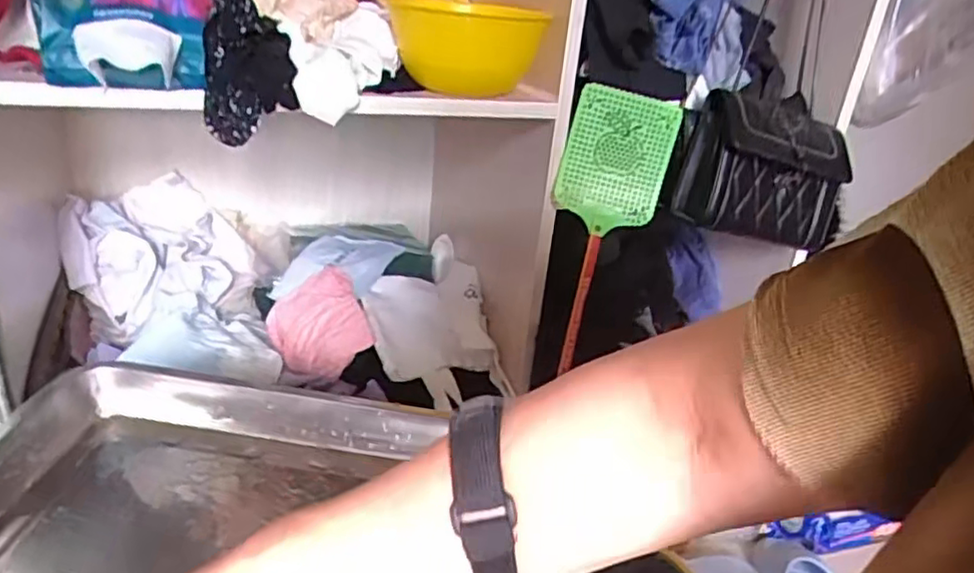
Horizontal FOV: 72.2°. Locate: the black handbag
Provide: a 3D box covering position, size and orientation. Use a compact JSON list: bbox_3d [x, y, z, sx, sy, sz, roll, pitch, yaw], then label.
[{"bbox_3d":[0.348,-0.149,0.856,0.217,0.155,0.115,-4,26,-20],"label":"black handbag"}]

